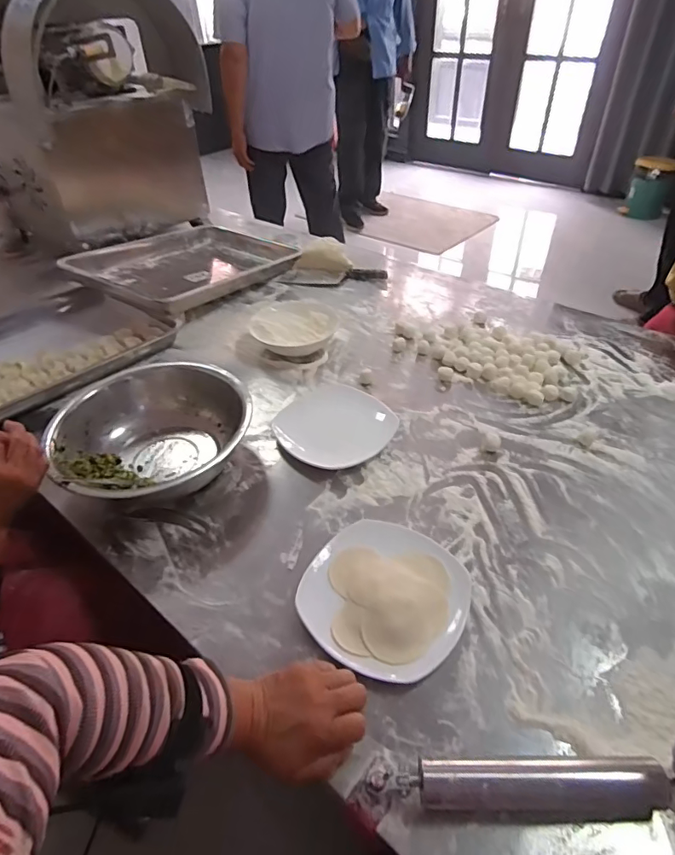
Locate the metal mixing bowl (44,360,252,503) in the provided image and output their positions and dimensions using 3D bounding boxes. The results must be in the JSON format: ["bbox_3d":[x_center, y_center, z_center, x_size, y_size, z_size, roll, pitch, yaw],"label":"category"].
[{"bbox_3d":[-0.272,0.013,0.743,0.264,0.087,0.264,0,42,0],"label":"metal mixing bowl"}]

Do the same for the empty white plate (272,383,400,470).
[{"bbox_3d":[-0.001,-0.011,0.798,0.187,0.014,0.190,26,49,27],"label":"empty white plate"}]

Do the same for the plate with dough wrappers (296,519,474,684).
[{"bbox_3d":[0.054,0.190,0.566,0.174,0.026,0.174,25,48,25],"label":"plate with dough wrappers"}]

